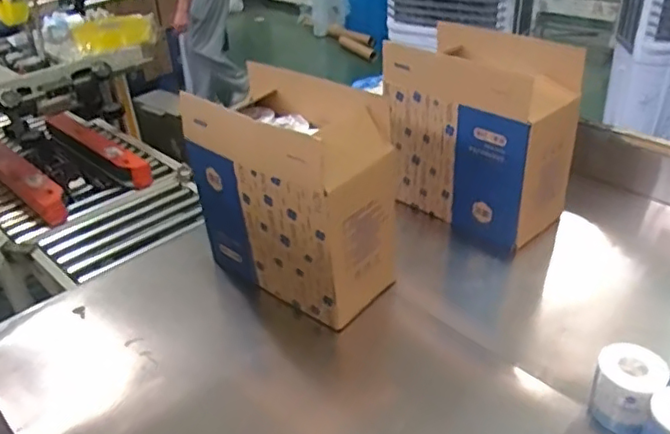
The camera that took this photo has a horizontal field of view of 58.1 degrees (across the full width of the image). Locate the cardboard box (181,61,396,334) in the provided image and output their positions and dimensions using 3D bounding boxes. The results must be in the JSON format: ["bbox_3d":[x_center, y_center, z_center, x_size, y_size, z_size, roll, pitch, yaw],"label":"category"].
[{"bbox_3d":[-0.079,-0.045,1.290,0.401,0.410,0.247,23,42,34],"label":"cardboard box"}]

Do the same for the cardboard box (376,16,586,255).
[{"bbox_3d":[0.353,-0.210,1.506,0.256,0.410,0.422,-27,40,-31],"label":"cardboard box"}]

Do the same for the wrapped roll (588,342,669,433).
[{"bbox_3d":[0.481,0.288,0.999,0.106,0.113,0.106,21,41,32],"label":"wrapped roll"}]

